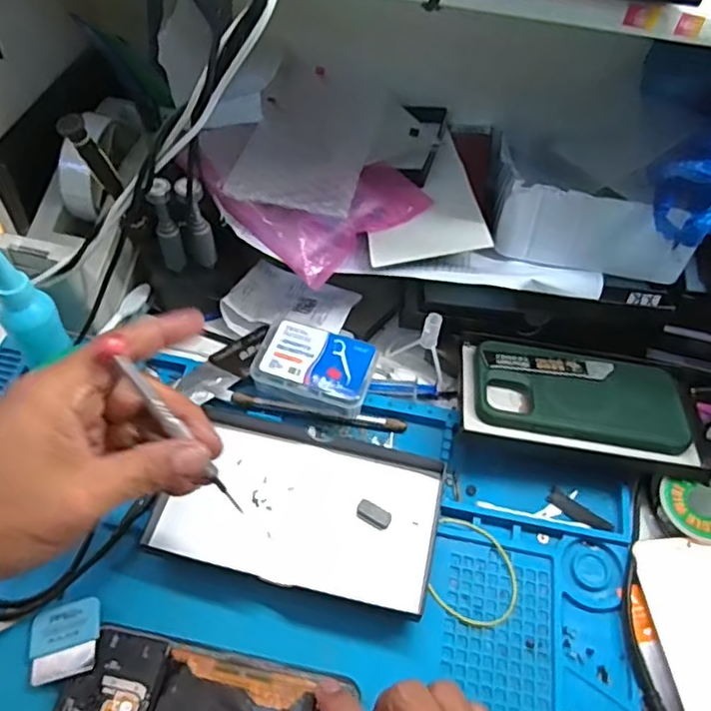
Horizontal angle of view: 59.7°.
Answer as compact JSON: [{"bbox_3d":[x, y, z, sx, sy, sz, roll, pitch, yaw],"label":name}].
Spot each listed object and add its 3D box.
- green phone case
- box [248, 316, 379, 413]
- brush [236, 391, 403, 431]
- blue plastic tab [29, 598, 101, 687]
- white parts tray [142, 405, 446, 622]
[{"bbox_3d":[0.160,0.027,0.442,0.146,0.007,0.073,8,53,1],"label":"green phone case"},{"bbox_3d":[-0.029,0.012,0.457,0.085,0.039,0.059,17,56,9],"label":"box"},{"bbox_3d":[-0.026,0.041,0.454,0.126,0.010,0.008,8,54,2],"label":"brush"},{"bbox_3d":[-0.166,0.163,0.355,0.037,0.006,0.038,-11,55,-11],"label":"blue plastic tab"},{"bbox_3d":[-0.033,0.096,0.405,0.170,0.020,0.104,13,54,6],"label":"white parts tray"}]

